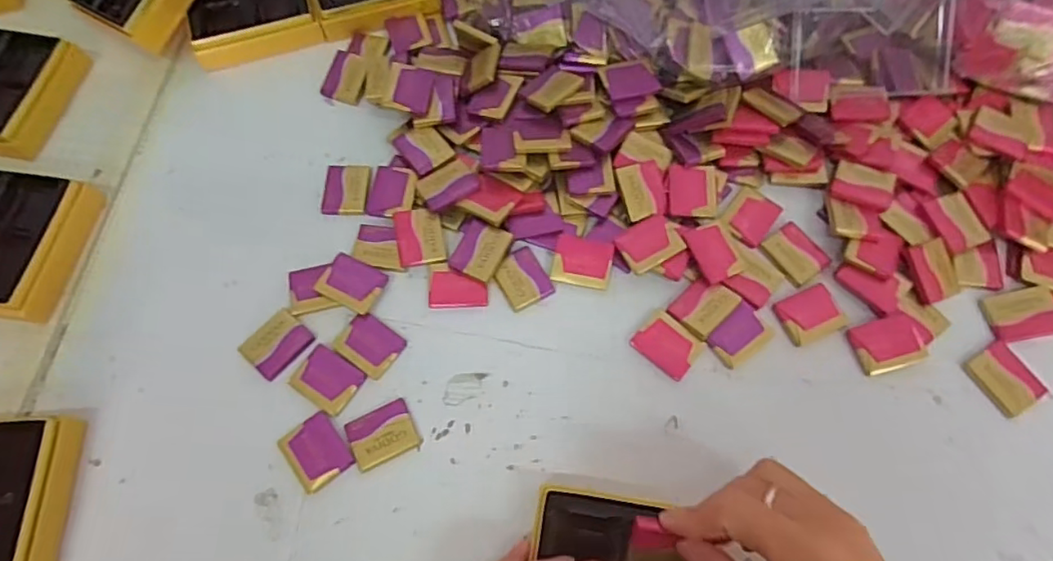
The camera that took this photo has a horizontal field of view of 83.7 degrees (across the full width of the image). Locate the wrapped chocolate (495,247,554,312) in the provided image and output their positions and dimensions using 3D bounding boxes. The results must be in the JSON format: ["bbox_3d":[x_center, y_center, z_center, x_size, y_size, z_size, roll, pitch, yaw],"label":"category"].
[{"bbox_3d":[-0.003,-0.002,0.397,0.032,0.004,0.040,-27,72,-10],"label":"wrapped chocolate"}]

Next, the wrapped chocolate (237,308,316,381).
[{"bbox_3d":[-0.161,0.040,0.379,0.032,0.004,0.038,38,74,13],"label":"wrapped chocolate"}]

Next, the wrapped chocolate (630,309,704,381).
[{"bbox_3d":[0.091,0.041,0.379,0.039,0.005,0.032,41,75,14],"label":"wrapped chocolate"}]

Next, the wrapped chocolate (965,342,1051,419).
[{"bbox_3d":[0.300,0.061,0.367,0.034,0.004,0.040,-29,72,-10],"label":"wrapped chocolate"}]

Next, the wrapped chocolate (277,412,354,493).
[{"bbox_3d":[-0.127,0.103,0.355,0.034,0.004,0.038,-35,73,-12],"label":"wrapped chocolate"}]

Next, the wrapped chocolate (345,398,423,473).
[{"bbox_3d":[-0.088,0.094,0.360,0.039,0.005,0.032,-24,71,-8],"label":"wrapped chocolate"}]

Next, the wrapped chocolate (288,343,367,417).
[{"bbox_3d":[-0.126,0.062,0.372,0.041,0.004,0.033,30,73,11],"label":"wrapped chocolate"}]

